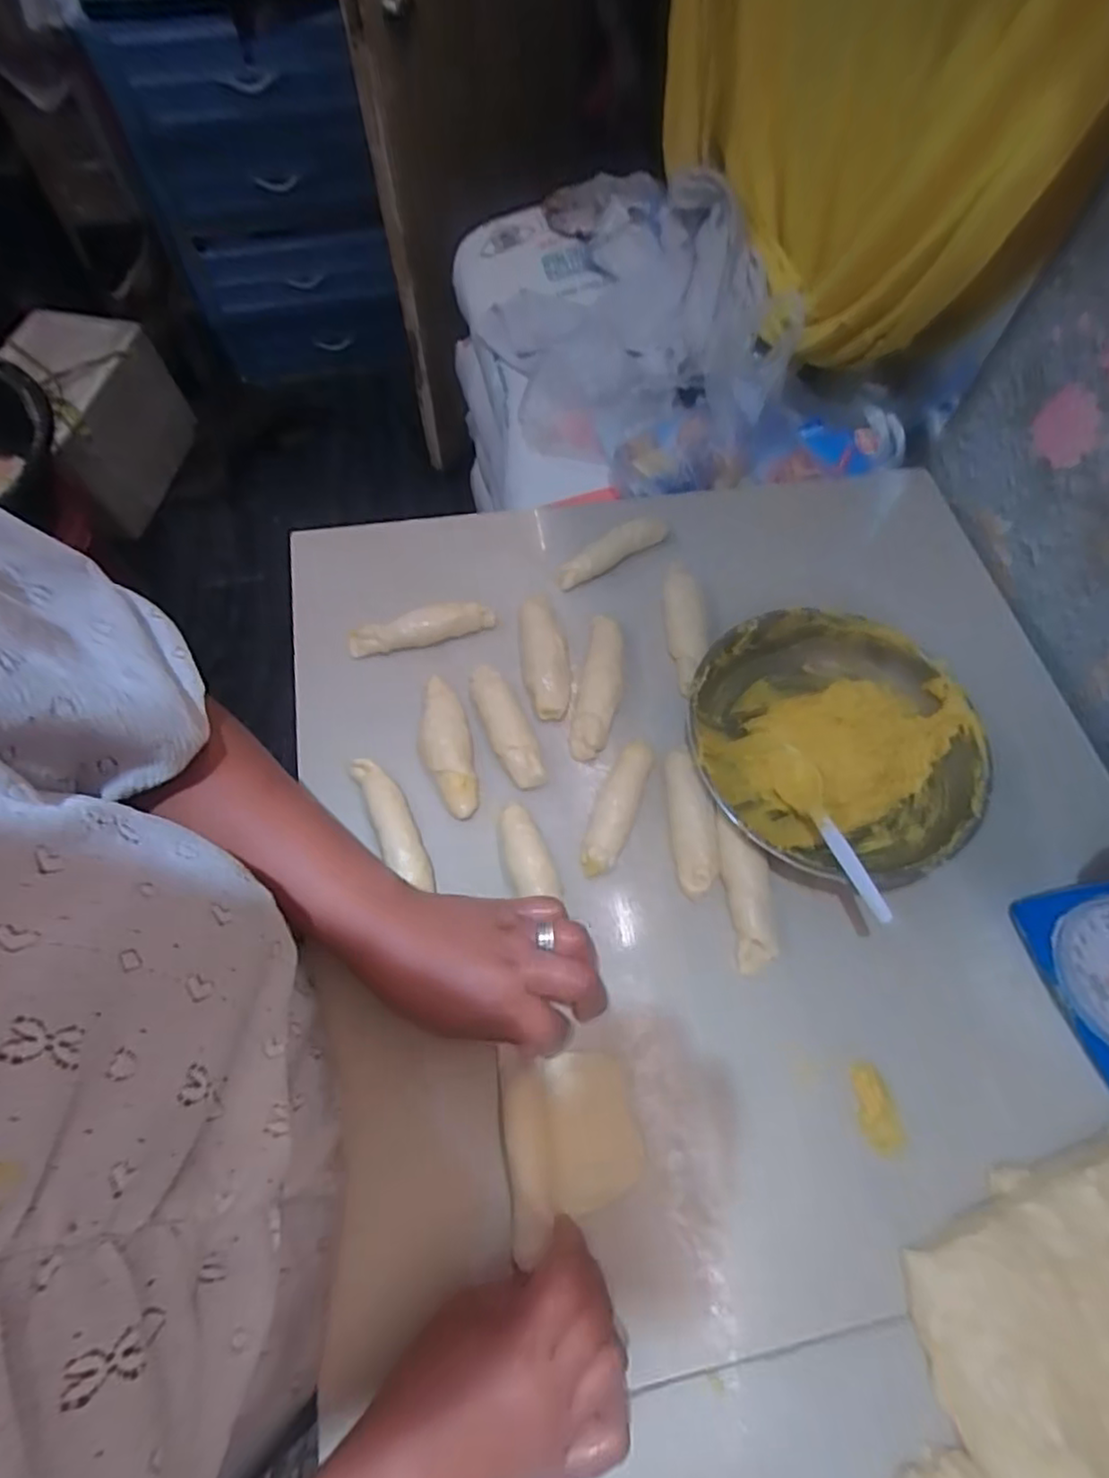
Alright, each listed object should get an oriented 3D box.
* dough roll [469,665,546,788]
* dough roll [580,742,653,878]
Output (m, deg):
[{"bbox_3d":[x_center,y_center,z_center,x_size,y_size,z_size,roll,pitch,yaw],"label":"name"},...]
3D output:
[{"bbox_3d":[-0.037,-0.012,0.498,0.030,0.018,0.105,-21,66,-10],"label":"dough roll"},{"bbox_3d":[0.043,0.046,0.471,0.025,0.031,0.097,20,65,9],"label":"dough roll"}]

